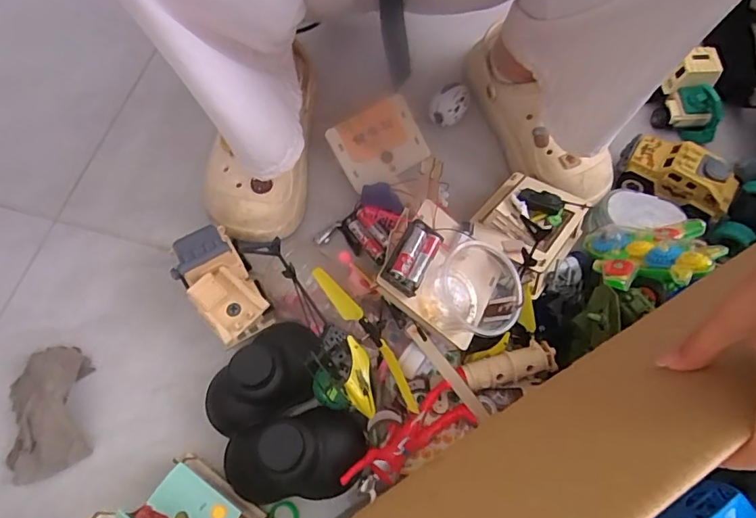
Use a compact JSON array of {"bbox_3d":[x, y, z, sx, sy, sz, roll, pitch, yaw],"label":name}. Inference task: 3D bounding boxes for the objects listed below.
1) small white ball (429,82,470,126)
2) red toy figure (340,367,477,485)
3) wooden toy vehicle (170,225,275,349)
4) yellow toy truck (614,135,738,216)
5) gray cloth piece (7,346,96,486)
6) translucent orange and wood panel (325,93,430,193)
[{"bbox_3d":[0.083,-0.179,0.574,0.042,0.042,0.042,1,67,-2],"label":"small white ball"},{"bbox_3d":[0.030,0.151,0.420,0.133,0.033,0.039,-33,72,-15],"label":"red toy figure"},{"bbox_3d":[-0.143,0.028,0.462,0.060,0.070,0.099,-38,73,-17],"label":"wooden toy vehicle"},{"bbox_3d":[0.323,-0.087,0.529,0.115,0.052,0.063,31,69,11],"label":"yellow toy truck"},{"bbox_3d":[-0.295,0.135,0.429,0.063,0.039,0.108,-10,67,-7],"label":"gray cloth piece"},{"bbox_3d":[0.002,-0.128,0.540,0.102,0.005,0.077,-33,101,-16],"label":"translucent orange and wood panel"}]

